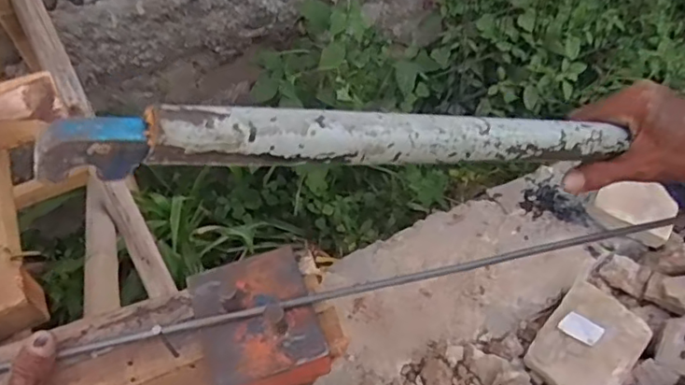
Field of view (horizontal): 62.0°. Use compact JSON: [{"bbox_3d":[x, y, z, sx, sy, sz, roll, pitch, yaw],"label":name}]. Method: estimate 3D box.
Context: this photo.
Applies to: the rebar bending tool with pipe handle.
[{"bbox_3d":[0.041,-0.029,0.341,0.389,0.032,0.026,-3,57,-32],"label":"rebar bending tool with pipe handle"}]

